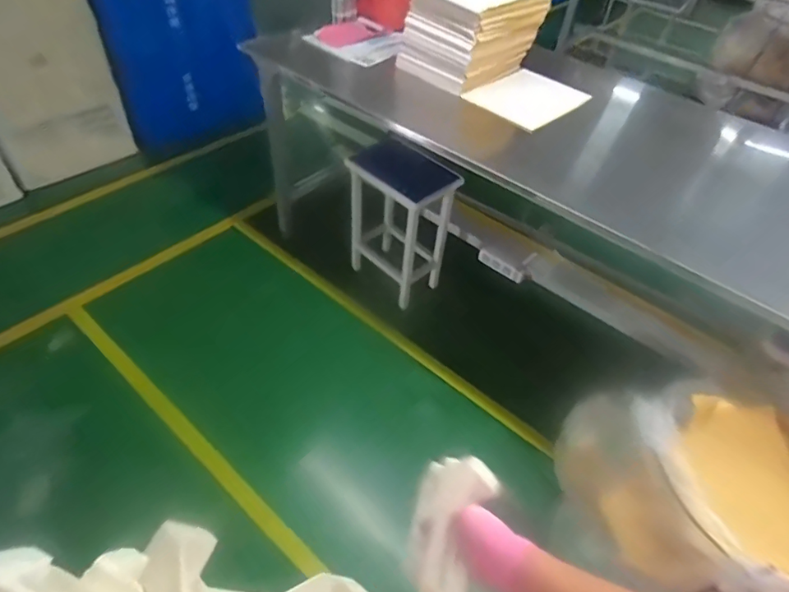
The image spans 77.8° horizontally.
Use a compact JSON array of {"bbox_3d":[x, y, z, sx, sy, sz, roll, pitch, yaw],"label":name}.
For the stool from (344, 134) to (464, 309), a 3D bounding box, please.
[{"bbox_3d":[0.021,-0.268,1.812,0.295,0.540,0.361,-34,56,-31],"label":"stool"}]

